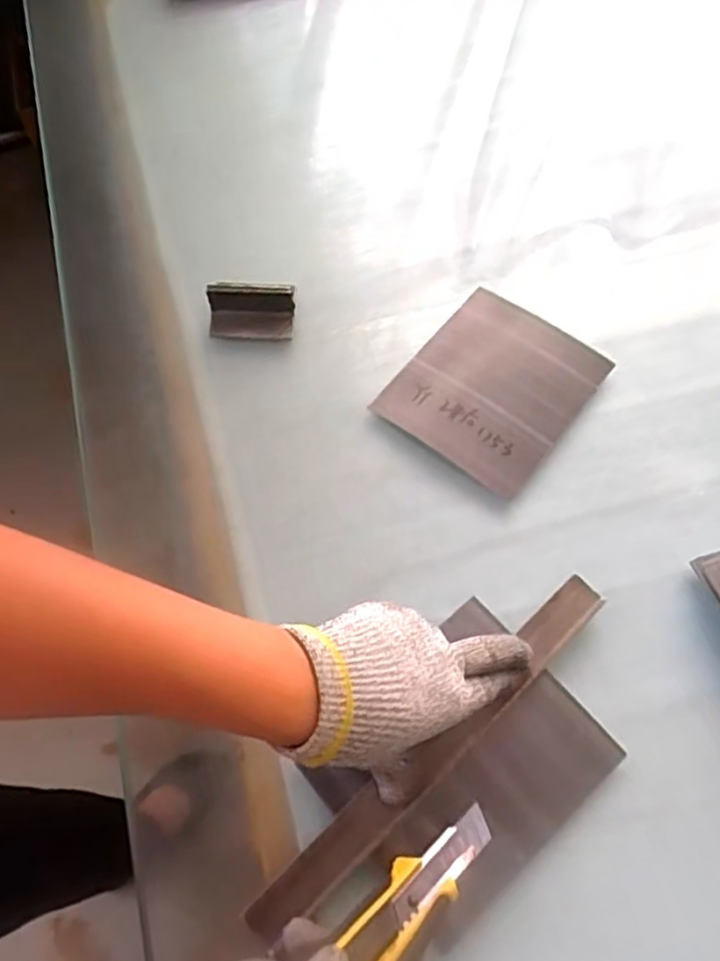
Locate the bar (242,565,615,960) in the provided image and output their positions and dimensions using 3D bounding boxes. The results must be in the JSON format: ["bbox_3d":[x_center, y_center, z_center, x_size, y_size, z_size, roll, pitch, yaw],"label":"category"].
[{"bbox_3d":[0.050,0.163,0.425,0.287,0.010,0.030,-40,69,-17],"label":"bar"}]

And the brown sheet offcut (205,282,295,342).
[{"bbox_3d":[-0.090,-0.137,0.572,0.069,0.031,0.041,2,63,3],"label":"brown sheet offcut"}]

